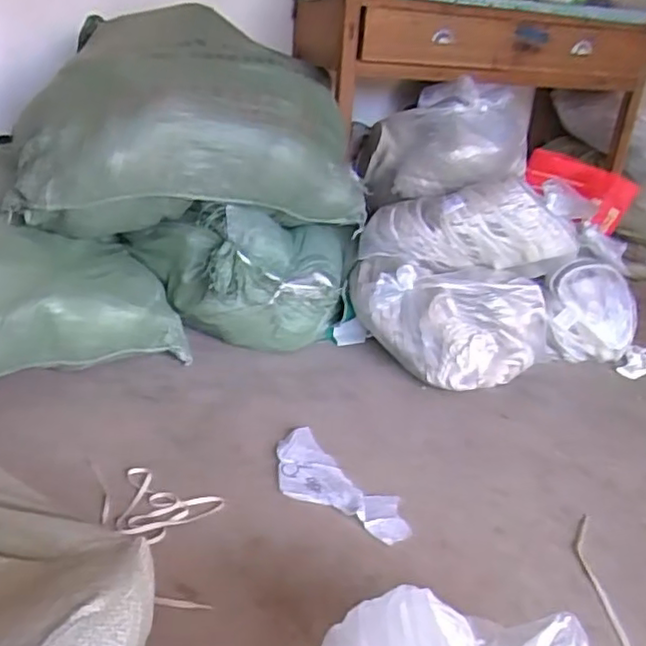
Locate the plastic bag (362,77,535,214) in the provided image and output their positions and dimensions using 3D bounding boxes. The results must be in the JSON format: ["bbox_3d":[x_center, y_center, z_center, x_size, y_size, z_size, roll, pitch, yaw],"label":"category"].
[{"bbox_3d":[0.318,-0.435,1.659,0.400,0.302,0.212,6,24,3],"label":"plastic bag"}]

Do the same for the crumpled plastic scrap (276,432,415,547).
[{"bbox_3d":[0.018,0.270,1.090,0.127,0.021,0.310,-19,33,-42],"label":"crumpled plastic scrap"}]

